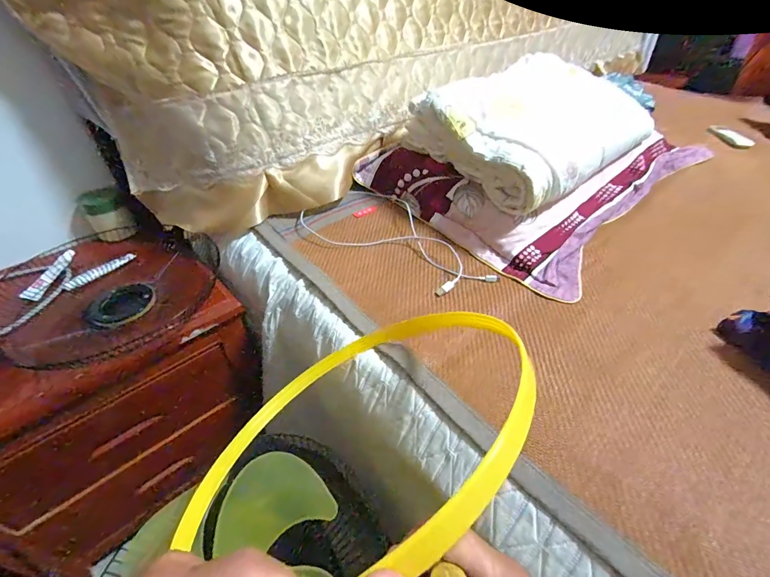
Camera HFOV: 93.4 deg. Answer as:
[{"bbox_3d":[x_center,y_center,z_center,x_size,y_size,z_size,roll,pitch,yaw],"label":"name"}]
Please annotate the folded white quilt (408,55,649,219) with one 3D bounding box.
[{"bbox_3d":[0.297,-0.333,0.732,0.439,0.143,0.309,-31,49,-29],"label":"folded white quilt"}]

